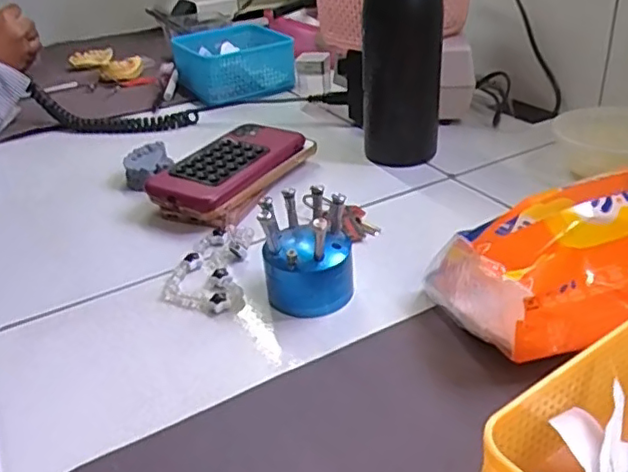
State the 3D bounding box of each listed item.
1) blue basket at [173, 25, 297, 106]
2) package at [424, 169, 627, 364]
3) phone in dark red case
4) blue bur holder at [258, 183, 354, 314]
[{"bbox_3d":[-0.114,-0.237,0.820,0.140,0.070,0.158,-15,33,-17],"label":"blue basket"},{"bbox_3d":[0.166,0.010,0.372,0.173,0.078,0.098,-15,33,-17],"label":"package"},{"bbox_3d":[-0.076,-0.066,0.545,0.073,0.014,0.143,23,43,22],"label":"phone in dark red case"},{"bbox_3d":[-0.004,0.009,0.404,0.060,0.069,0.052,-5,31,0],"label":"blue bur holder"}]

